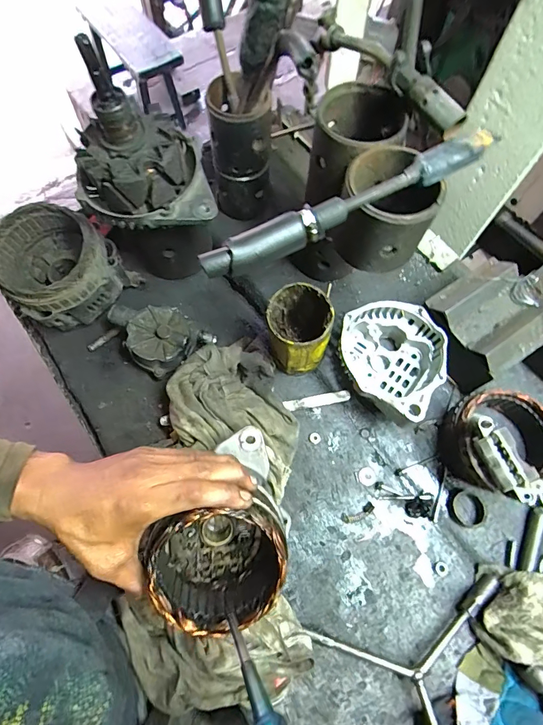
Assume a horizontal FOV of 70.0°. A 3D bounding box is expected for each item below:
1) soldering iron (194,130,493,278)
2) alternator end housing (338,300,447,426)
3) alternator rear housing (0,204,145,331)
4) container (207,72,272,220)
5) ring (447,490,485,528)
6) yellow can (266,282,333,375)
[{"bbox_3d":[0.066,-0.131,0.319,0.261,0.027,0.027,-25,70,-10],"label":"soldering iron"},{"bbox_3d":[0.140,-0.002,0.483,0.123,0.077,0.135,0,68,-1],"label":"alternator end housing"},{"bbox_3d":[-0.273,-0.125,0.510,0.140,0.106,0.125,-42,74,-16],"label":"alternator rear housing"},{"bbox_3d":[-0.041,-0.283,0.528,0.078,0.172,0.075,-1,68,-1],"label":"container"},{"bbox_3d":[0.225,0.167,0.446,0.038,0.012,0.038,0,68,-1],"label":"ring"},{"bbox_3d":[0.031,-0.040,0.478,0.070,0.116,0.086,-1,68,-1],"label":"yellow can"}]

